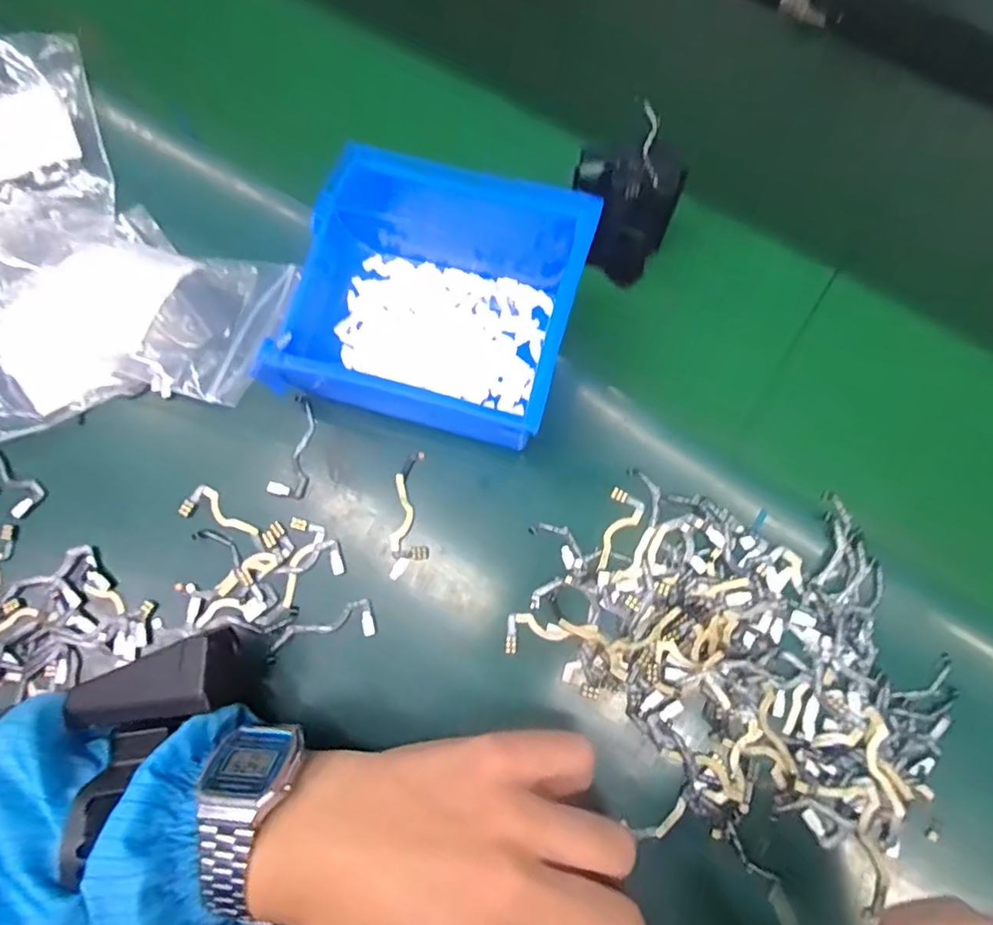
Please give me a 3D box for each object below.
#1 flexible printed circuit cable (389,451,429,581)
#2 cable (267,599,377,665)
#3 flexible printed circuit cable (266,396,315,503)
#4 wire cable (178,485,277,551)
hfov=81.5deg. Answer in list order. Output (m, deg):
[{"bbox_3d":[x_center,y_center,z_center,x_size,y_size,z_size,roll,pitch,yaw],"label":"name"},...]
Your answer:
[{"bbox_3d":[-0.043,0.026,0.288,0.018,0.005,0.062,-1,75,2],"label":"flexible printed circuit cable"},{"bbox_3d":[-0.085,0.082,0.275,0.053,0.004,0.018,-19,75,-3],"label":"cable"},{"bbox_3d":[-0.102,-0.008,0.298,0.016,0.007,0.053,9,76,4],"label":"flexible printed circuit cable"},{"bbox_3d":[-0.133,0.028,0.289,0.052,0.004,0.018,25,77,8],"label":"wire cable"}]

